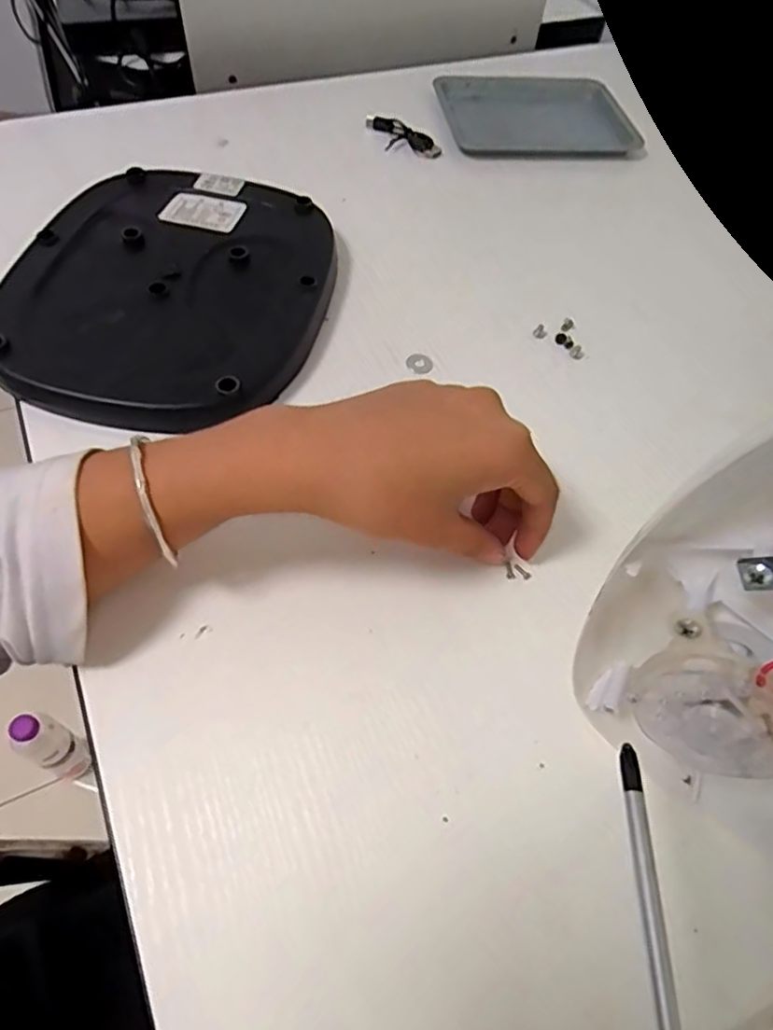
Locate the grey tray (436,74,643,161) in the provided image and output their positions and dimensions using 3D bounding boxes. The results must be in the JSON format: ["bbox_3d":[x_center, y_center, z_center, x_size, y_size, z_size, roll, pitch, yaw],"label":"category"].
[{"bbox_3d":[0.136,-0.365,0.541,0.165,0.012,0.130,-4,59,-7],"label":"grey tray"}]

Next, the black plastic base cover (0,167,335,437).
[{"bbox_3d":[-0.131,-0.137,0.367,0.179,0.024,0.215,15,58,5],"label":"black plastic base cover"}]

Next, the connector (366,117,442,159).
[{"bbox_3d":[0.011,-0.319,0.501,0.071,0.012,0.025,38,63,18],"label":"connector"}]

